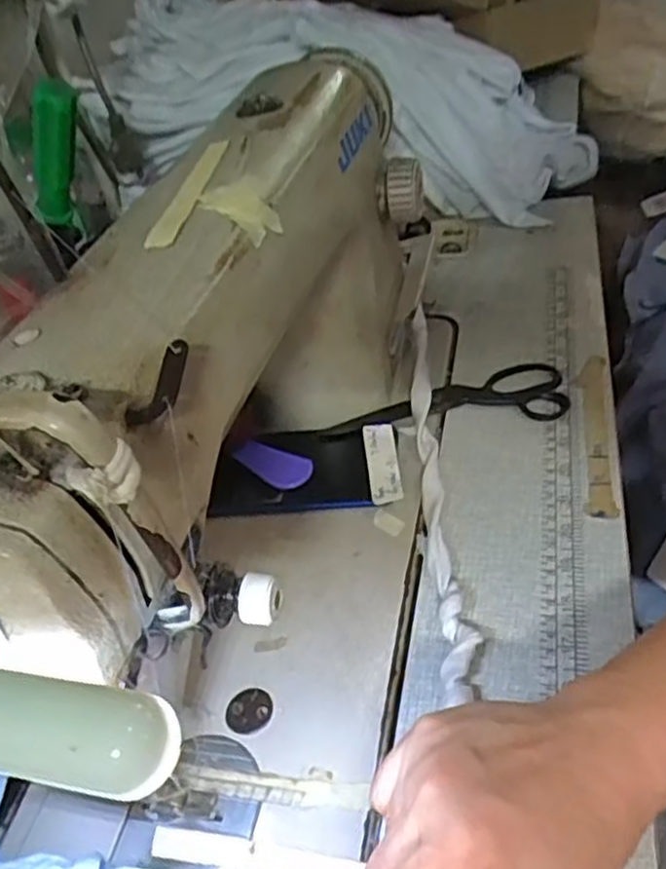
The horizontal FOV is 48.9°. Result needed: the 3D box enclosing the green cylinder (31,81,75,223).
[{"bbox_3d":[-0.168,-0.168,0.442,0.020,0.095,0.016,35,51,4],"label":"green cylinder"}]

